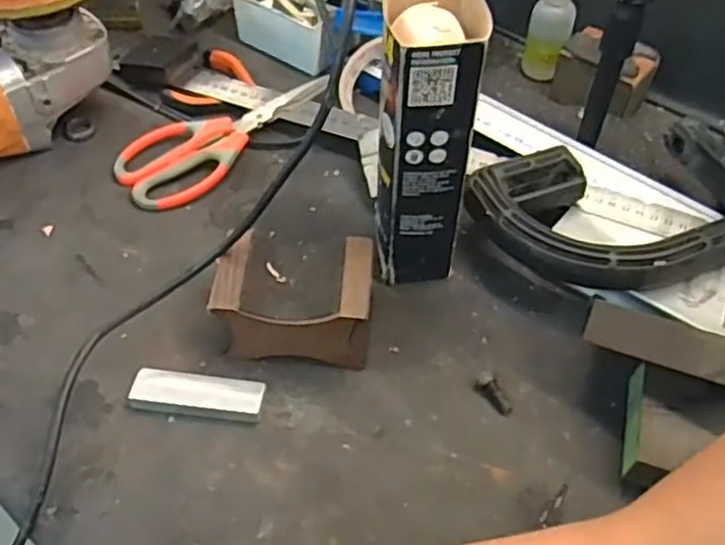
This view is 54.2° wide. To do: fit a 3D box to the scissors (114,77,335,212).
[{"bbox_3d":[-0.119,-0.118,0.584,0.085,0.023,0.184,35,58,24],"label":"scissors"}]

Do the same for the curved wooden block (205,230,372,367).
[{"bbox_3d":[-0.041,0.019,0.453,0.095,0.059,0.069,5,51,2],"label":"curved wooden block"}]

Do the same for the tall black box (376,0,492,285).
[{"bbox_3d":[0.037,-0.080,0.447,0.058,0.183,0.070,-1,51,-2],"label":"tall black box"}]

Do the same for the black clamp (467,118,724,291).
[{"bbox_3d":[0.185,-0.040,0.489,0.204,0.038,0.123,-13,52,-12],"label":"black clamp"}]

